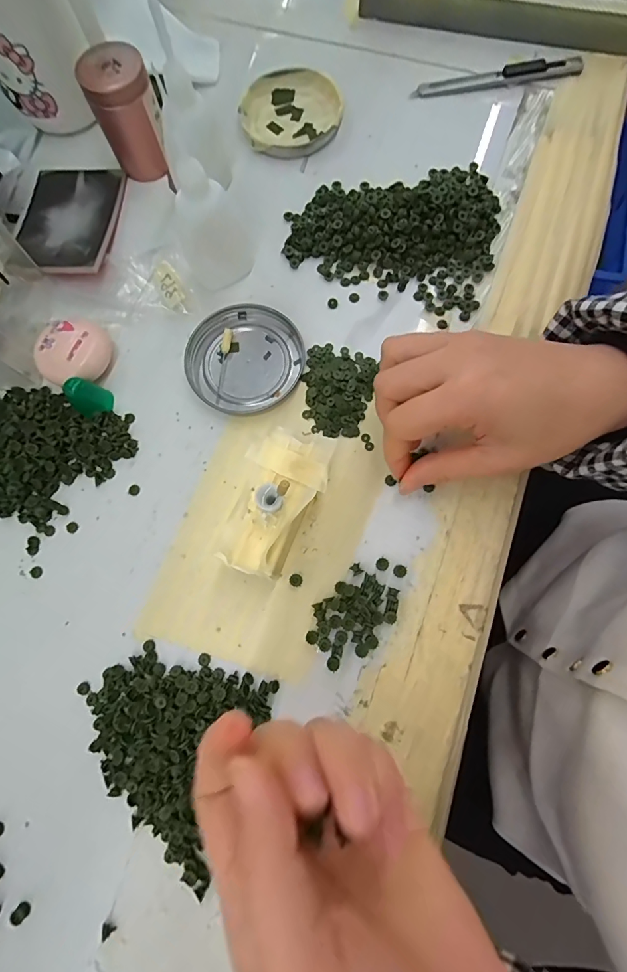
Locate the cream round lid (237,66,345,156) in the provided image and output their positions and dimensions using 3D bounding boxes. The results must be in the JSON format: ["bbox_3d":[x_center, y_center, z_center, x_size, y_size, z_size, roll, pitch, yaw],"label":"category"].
[{"bbox_3d":[-0.019,-0.300,0.344,0.077,0.010,0.081,0,77,2],"label":"cream round lid"}]

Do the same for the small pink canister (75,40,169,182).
[{"bbox_3d":[-0.130,-0.264,0.311,0.045,0.062,0.046,0,77,2],"label":"small pink canister"}]

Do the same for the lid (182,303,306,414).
[{"bbox_3d":[-0.048,-0.087,0.296,0.074,0.008,0.077,0,77,2],"label":"lid"}]

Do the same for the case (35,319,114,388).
[{"bbox_3d":[-0.161,-0.089,0.291,0.040,0.018,0.044,0,77,2],"label":"case"}]

